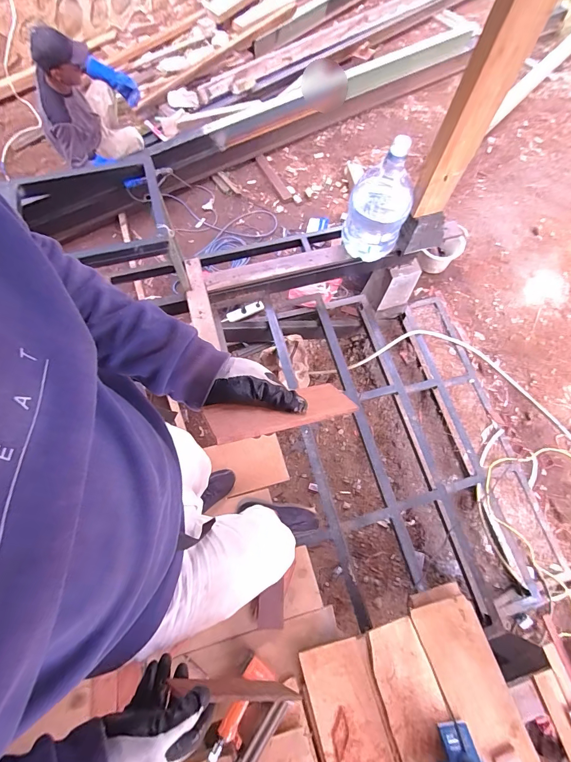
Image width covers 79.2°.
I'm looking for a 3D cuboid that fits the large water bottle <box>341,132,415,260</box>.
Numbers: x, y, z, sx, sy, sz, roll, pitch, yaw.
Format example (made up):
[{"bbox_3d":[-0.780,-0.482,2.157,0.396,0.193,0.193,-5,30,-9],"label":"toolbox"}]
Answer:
[{"bbox_3d":[0.378,-0.713,1.411,0.238,0.461,0.201,14,70,4],"label":"large water bottle"}]

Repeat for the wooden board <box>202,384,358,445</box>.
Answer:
[{"bbox_3d":[-0.004,0.034,0.405,0.171,0.006,0.063,-11,36,-24],"label":"wooden board"}]

